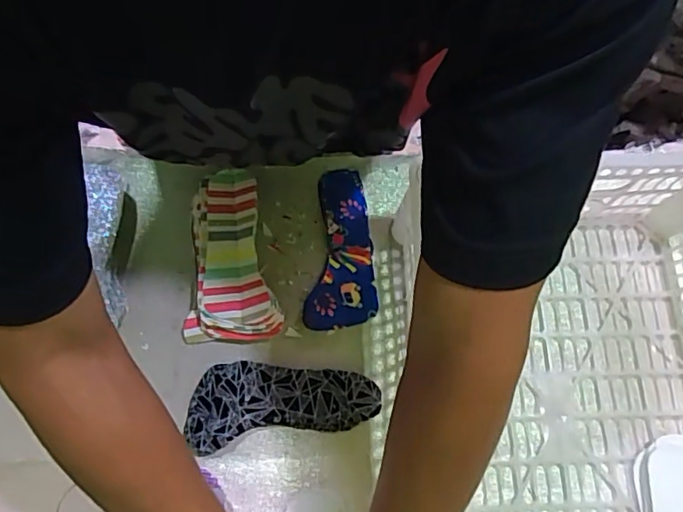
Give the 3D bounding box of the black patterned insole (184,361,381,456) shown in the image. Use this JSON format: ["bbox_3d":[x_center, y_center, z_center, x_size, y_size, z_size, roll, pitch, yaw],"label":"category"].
[{"bbox_3d":[-0.059,0.140,0.563,0.184,0.019,0.079,-9,73,-5],"label":"black patterned insole"}]

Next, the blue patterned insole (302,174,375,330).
[{"bbox_3d":[-0.003,-0.011,0.619,0.073,0.006,0.179,-2,72,-3],"label":"blue patterned insole"}]

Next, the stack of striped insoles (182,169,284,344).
[{"bbox_3d":[-0.118,-0.003,0.591,0.098,0.040,0.185,-6,73,-4],"label":"stack of striped insoles"}]

